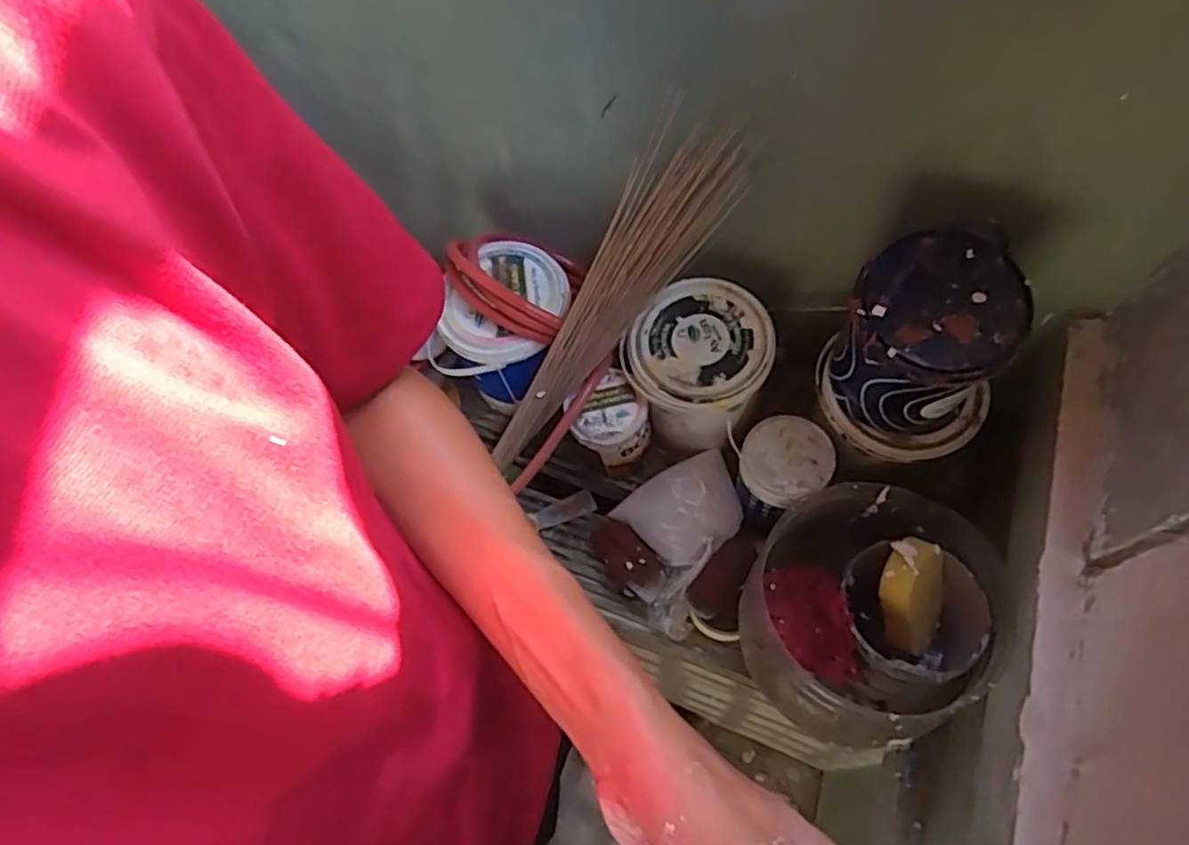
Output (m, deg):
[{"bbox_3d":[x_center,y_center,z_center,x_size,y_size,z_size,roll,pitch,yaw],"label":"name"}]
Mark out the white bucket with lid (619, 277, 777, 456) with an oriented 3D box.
[{"bbox_3d":[0.136,-0.060,0.905,0.164,0.178,0.171,-2,61,3],"label":"white bucket with lid"}]

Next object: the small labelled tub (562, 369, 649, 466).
[{"bbox_3d":[0.017,0.002,0.893,0.090,0.089,0.087,-2,61,3],"label":"small labelled tub"}]

